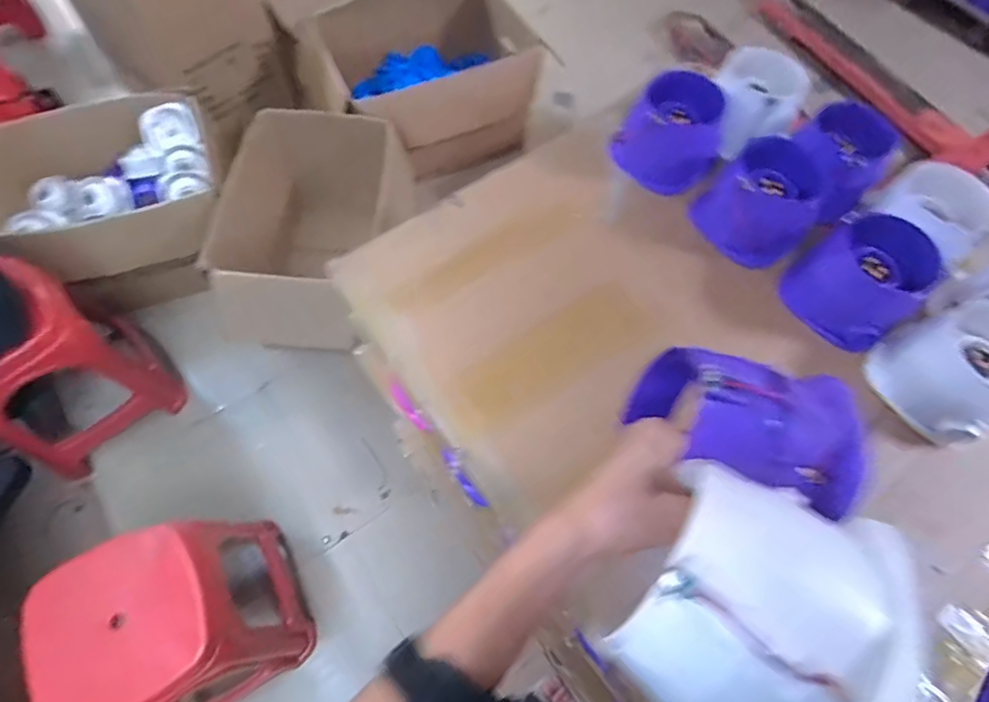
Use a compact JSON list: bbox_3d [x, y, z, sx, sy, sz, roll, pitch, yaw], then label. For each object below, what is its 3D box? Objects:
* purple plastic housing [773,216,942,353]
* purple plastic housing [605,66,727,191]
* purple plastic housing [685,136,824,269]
[{"bbox_3d":[0.444,-0.090,0.637,0.137,0.100,0.127,1,64,-3],"label":"purple plastic housing"},{"bbox_3d":[0.246,-0.302,0.724,0.120,0.112,0.109,42,69,15],"label":"purple plastic housing"},{"bbox_3d":[0.359,-0.205,0.694,0.141,0.108,0.141,-38,72,-19],"label":"purple plastic housing"}]

